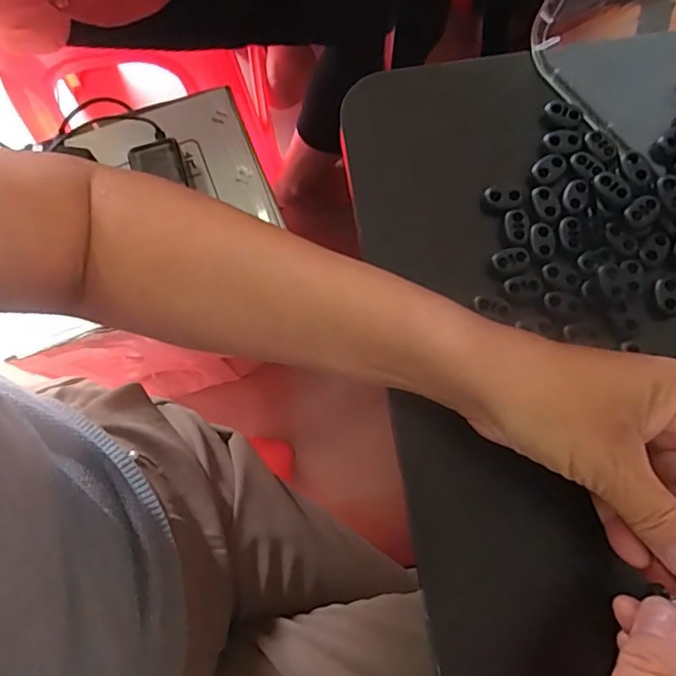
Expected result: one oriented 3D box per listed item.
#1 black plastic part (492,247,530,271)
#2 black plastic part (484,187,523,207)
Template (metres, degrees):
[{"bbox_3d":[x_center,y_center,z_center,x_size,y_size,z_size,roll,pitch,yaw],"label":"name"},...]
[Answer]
[{"bbox_3d":[0.092,-0.042,0.306,0.020,0.004,0.011,-13,76,-3],"label":"black plastic part"},{"bbox_3d":[0.091,-0.077,0.315,0.020,0.004,0.012,2,76,1],"label":"black plastic part"}]

